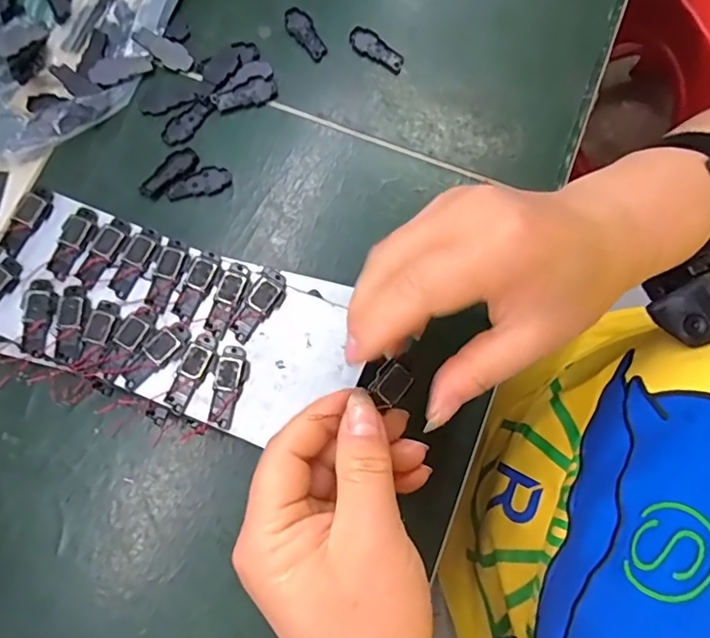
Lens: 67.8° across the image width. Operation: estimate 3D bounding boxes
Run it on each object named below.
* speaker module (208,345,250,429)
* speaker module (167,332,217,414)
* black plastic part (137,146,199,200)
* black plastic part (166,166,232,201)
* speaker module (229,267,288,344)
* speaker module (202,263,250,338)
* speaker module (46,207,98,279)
[{"bbox_3d":[-0.062,0.032,0.258,0.014,0.004,0.039,9,77,3],"label":"speaker module"},{"bbox_3d":[-0.081,0.026,0.259,0.014,0.004,0.040,23,78,7],"label":"speaker module"},{"bbox_3d":[-0.111,-0.087,0.314,0.015,0.004,0.039,43,81,10],"label":"black plastic part"},{"bbox_3d":[-0.093,-0.081,0.313,0.038,0.004,0.017,-21,77,-4],"label":"black plastic part"},{"bbox_3d":[-0.049,-0.007,0.270,0.016,0.006,0.039,31,85,-1],"label":"speaker module"},{"bbox_3d":[-0.065,-0.010,0.269,0.013,0.005,0.039,18,81,6],"label":"speaker module"},{"bbox_3d":[-0.148,-0.041,0.275,0.017,0.004,0.038,26,78,7],"label":"speaker module"}]

